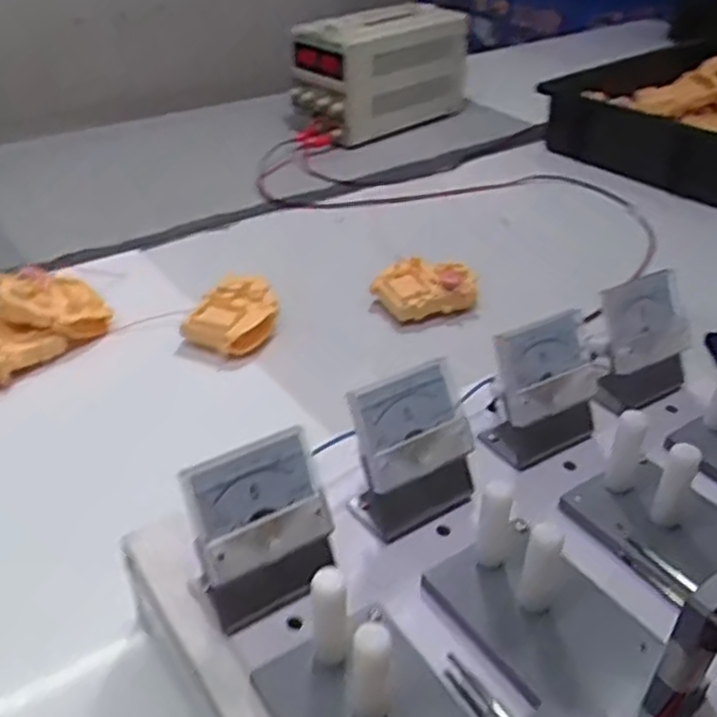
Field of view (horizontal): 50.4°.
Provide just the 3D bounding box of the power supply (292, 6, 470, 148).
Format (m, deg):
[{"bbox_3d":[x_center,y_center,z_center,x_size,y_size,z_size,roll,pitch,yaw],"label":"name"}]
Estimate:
[{"bbox_3d":[0.037,-0.469,1.227,0.138,0.149,0.303,27,42,31],"label":"power supply"}]

